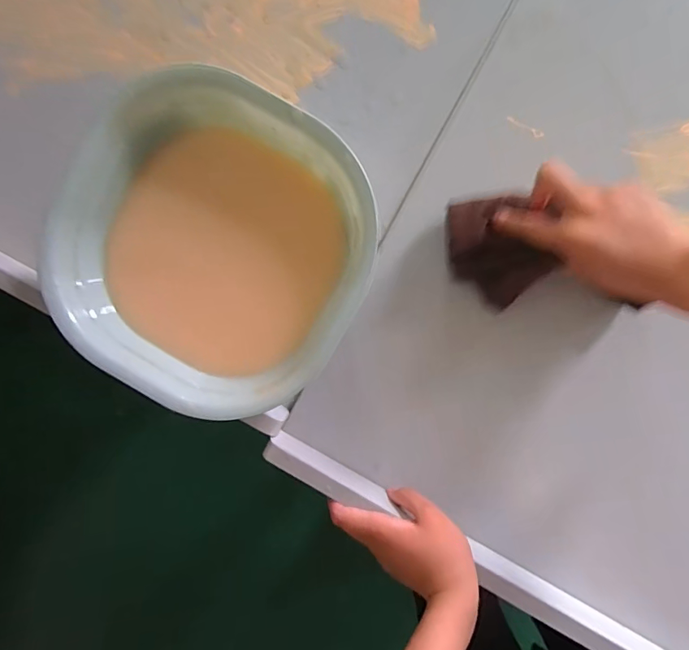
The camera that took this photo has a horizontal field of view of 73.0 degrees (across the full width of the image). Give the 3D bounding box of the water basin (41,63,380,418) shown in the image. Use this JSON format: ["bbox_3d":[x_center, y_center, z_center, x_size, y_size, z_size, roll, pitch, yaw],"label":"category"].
[{"bbox_3d":[-0.112,-0.065,0.392,0.259,0.075,0.243,31,95,4],"label":"water basin"}]

